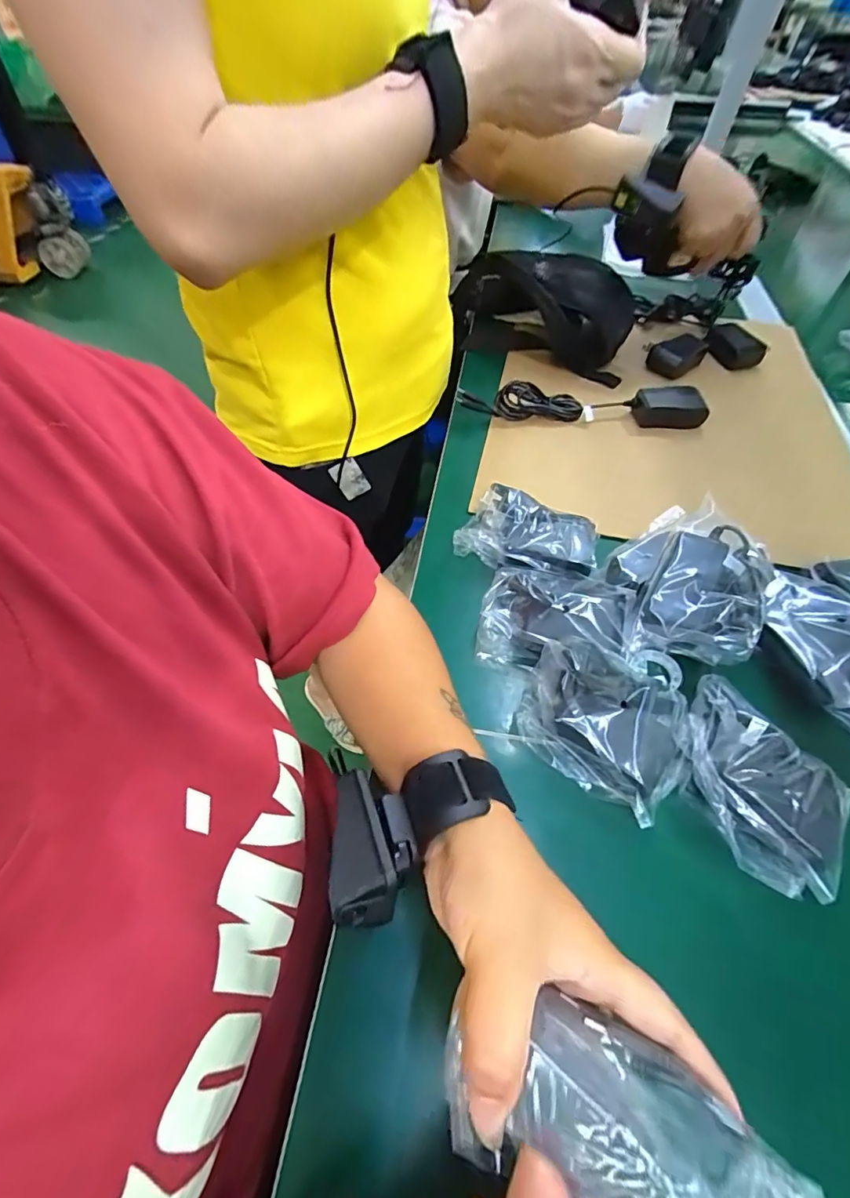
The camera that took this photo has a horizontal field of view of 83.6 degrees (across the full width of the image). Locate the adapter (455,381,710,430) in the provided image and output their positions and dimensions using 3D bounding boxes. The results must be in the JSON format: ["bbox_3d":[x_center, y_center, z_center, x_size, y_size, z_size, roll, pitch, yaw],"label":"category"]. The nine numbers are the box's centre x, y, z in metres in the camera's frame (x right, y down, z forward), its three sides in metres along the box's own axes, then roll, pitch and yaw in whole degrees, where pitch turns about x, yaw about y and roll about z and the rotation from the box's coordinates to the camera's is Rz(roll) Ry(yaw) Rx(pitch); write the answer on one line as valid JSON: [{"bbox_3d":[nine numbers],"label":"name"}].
[{"bbox_3d":[0.172,-0.214,0.528,0.267,0.041,0.028,5,54,-1],"label":"adapter"}]

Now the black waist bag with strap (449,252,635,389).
[{"bbox_3d":[0.165,-0.393,0.645,0.268,0.077,0.180,30,57,16],"label":"black waist bag with strap"}]

